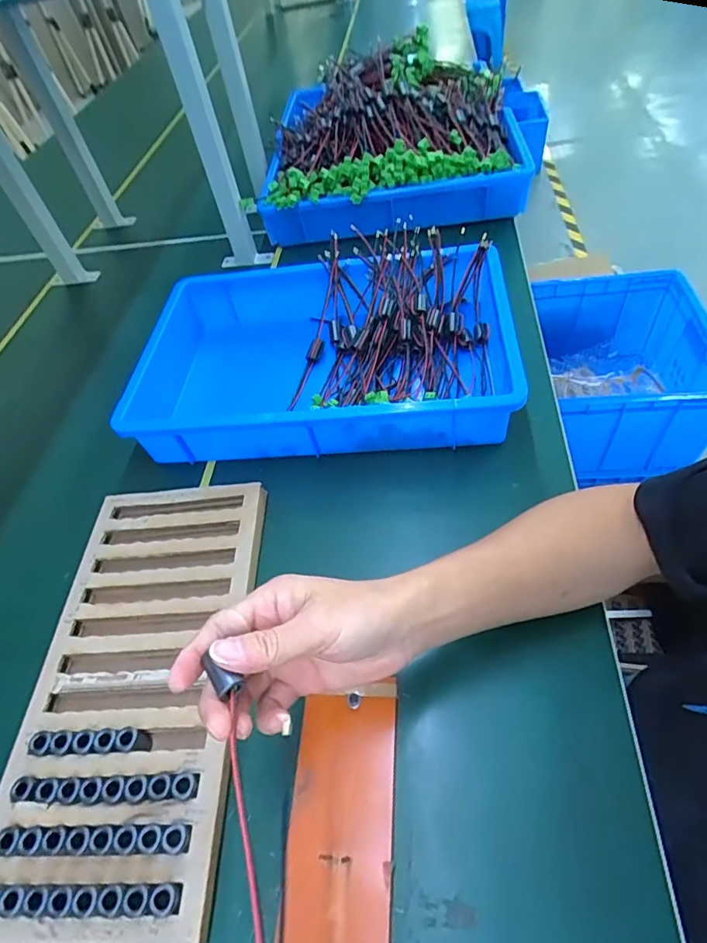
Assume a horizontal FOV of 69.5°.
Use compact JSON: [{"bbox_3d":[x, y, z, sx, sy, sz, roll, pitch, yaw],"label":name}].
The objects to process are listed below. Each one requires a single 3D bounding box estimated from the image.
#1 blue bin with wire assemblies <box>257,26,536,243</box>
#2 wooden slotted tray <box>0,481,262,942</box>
[{"bbox_3d":[0.044,-0.548,0.825,0.381,0.148,0.347,-9,51,3],"label":"blue bin with wire assemblies"},{"bbox_3d":[-0.181,0.164,0.438,0.173,0.027,0.355,-5,51,6],"label":"wooden slotted tray"}]

